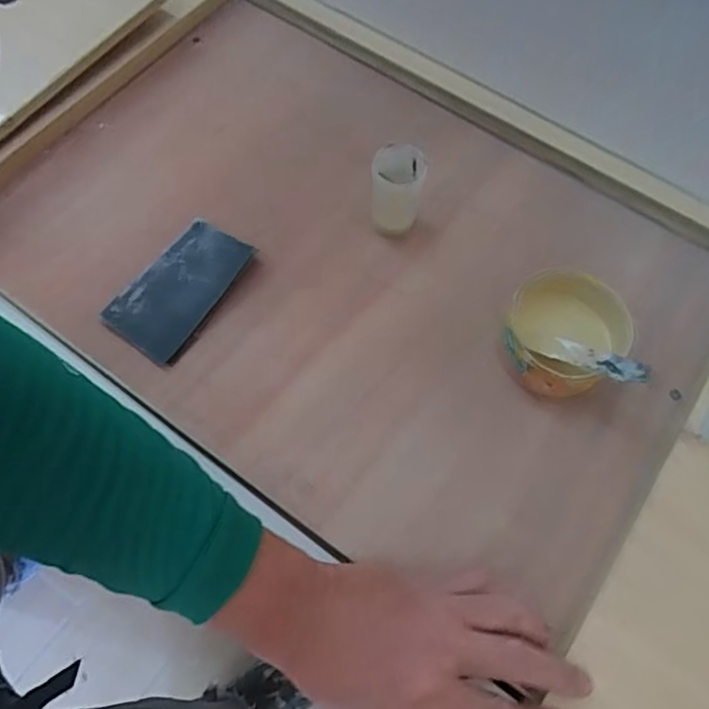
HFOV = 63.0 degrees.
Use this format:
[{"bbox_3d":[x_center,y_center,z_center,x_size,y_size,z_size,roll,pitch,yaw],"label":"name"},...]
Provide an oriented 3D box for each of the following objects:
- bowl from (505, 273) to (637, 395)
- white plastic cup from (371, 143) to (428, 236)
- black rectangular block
[{"bbox_3d":[0.148,-0.012,0.421,0.079,0.049,0.082,0,66,-1],"label":"bowl"},{"bbox_3d":[0.032,-0.127,0.456,0.037,0.068,0.036,1,63,-3],"label":"white plastic cup"},{"bbox_3d":[-0.133,-0.053,0.441,0.063,0.017,0.108,31,65,12],"label":"black rectangular block"}]

